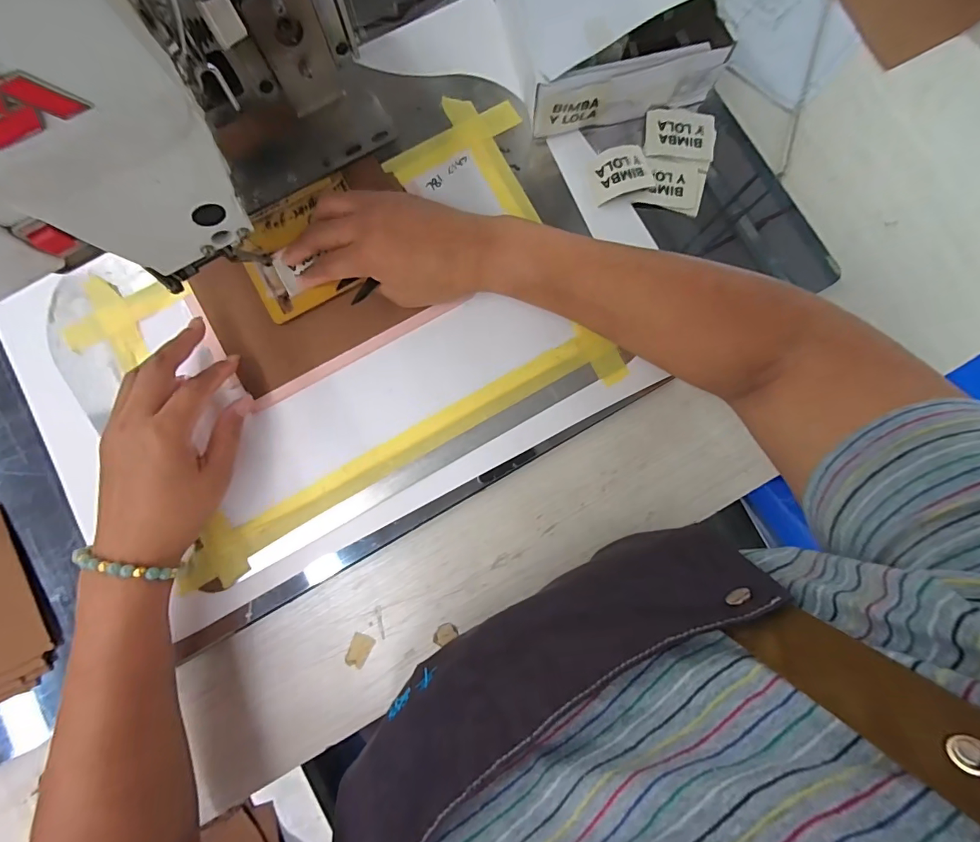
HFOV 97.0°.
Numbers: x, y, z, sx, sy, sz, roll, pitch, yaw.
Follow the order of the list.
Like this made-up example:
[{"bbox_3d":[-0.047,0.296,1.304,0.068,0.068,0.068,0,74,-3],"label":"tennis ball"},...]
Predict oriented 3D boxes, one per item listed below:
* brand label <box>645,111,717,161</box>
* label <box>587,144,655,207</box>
[{"bbox_3d":[0.164,-0.245,0.371,0.058,0.006,0.042,6,83,0],"label":"brand label"},{"bbox_3d":[0.109,-0.211,0.364,0.050,0.009,0.041,-21,84,-3],"label":"label"}]

